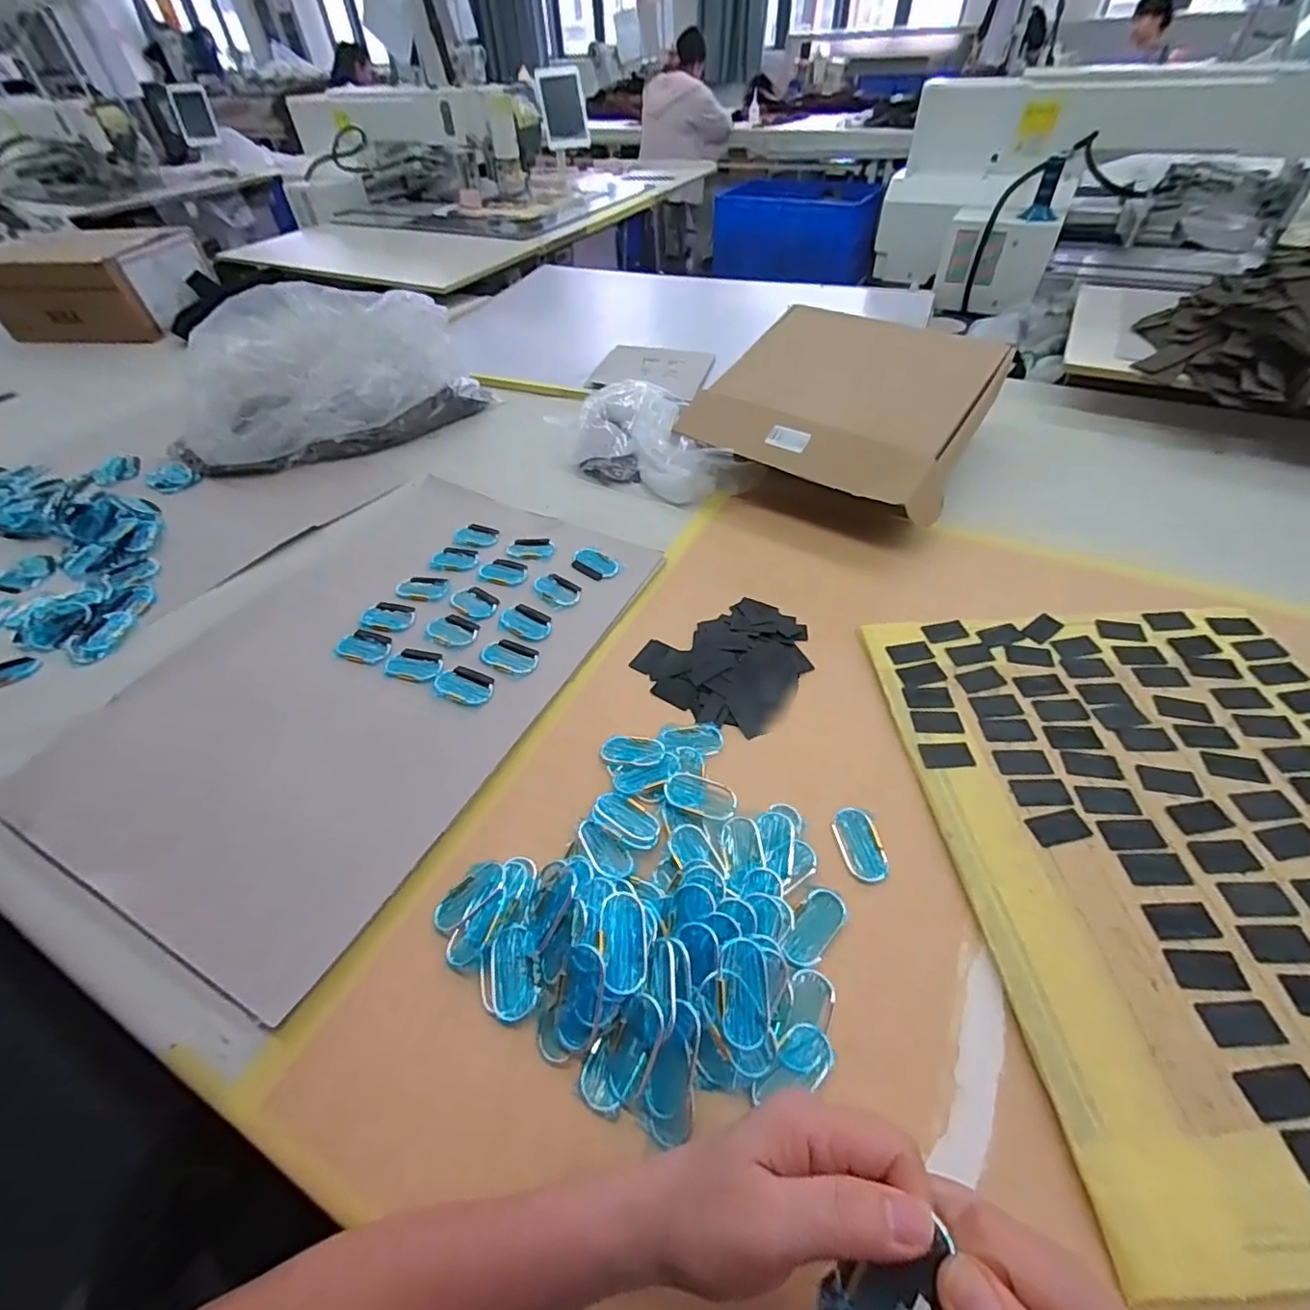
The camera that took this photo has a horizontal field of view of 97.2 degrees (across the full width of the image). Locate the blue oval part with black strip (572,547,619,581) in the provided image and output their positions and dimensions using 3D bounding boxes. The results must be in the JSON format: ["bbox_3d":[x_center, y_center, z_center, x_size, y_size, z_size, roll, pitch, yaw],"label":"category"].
[{"bbox_3d":[-0.072,-0.109,0.684,0.058,0.005,0.042,27,54,25],"label":"blue oval part with black strip"}]

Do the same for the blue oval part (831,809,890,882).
[{"bbox_3d":[0.159,0.145,0.446,0.033,0.004,0.056,-9,48,-5],"label":"blue oval part"}]

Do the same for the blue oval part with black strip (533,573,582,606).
[{"bbox_3d":[-0.110,-0.074,0.650,0.053,0.005,0.037,22,53,22],"label":"blue oval part with black strip"}]

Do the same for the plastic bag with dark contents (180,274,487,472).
[{"bbox_3d":[-0.511,-0.438,0.891,0.429,0.147,0.259,-19,49,-14],"label":"plastic bag with dark contents"}]

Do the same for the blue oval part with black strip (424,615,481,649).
[{"bbox_3d":[-0.214,-0.025,0.607,0.057,0.004,0.040,23,53,22],"label":"blue oval part with black strip"}]

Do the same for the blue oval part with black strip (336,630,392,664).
[{"bbox_3d":[-0.297,-0.008,0.592,0.053,0.009,0.041,11,49,14],"label":"blue oval part with black strip"}]

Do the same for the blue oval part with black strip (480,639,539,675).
[{"bbox_3d":[-0.147,0.002,0.584,0.055,0.010,0.038,12,49,14],"label":"blue oval part with black strip"}]

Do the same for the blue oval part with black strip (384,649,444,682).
[{"bbox_3d":[-0.239,0.010,0.574,0.056,0.006,0.041,14,50,16],"label":"blue oval part with black strip"}]

